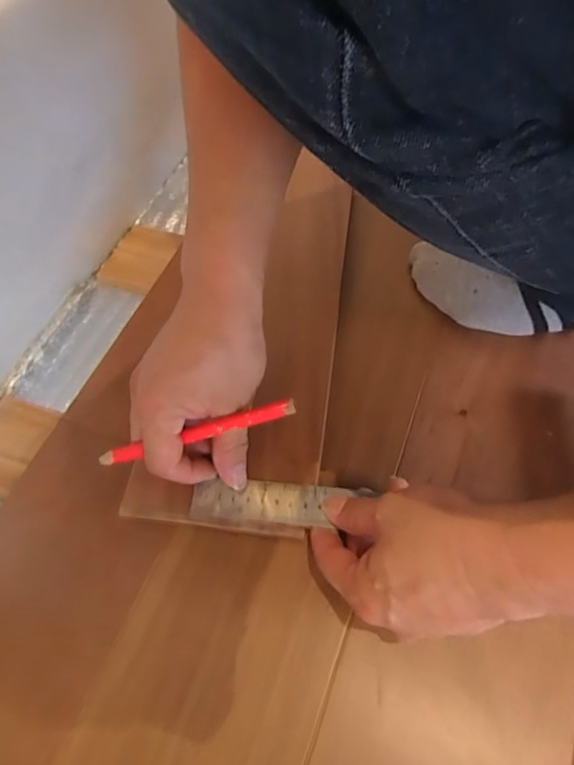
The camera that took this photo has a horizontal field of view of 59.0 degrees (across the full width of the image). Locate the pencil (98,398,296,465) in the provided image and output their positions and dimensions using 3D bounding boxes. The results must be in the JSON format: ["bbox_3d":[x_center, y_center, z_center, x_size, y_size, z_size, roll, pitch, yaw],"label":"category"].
[{"bbox_3d":[-0.062,0.034,0.333,0.143,0.010,0.009,-17,56,16],"label":"pencil"}]

